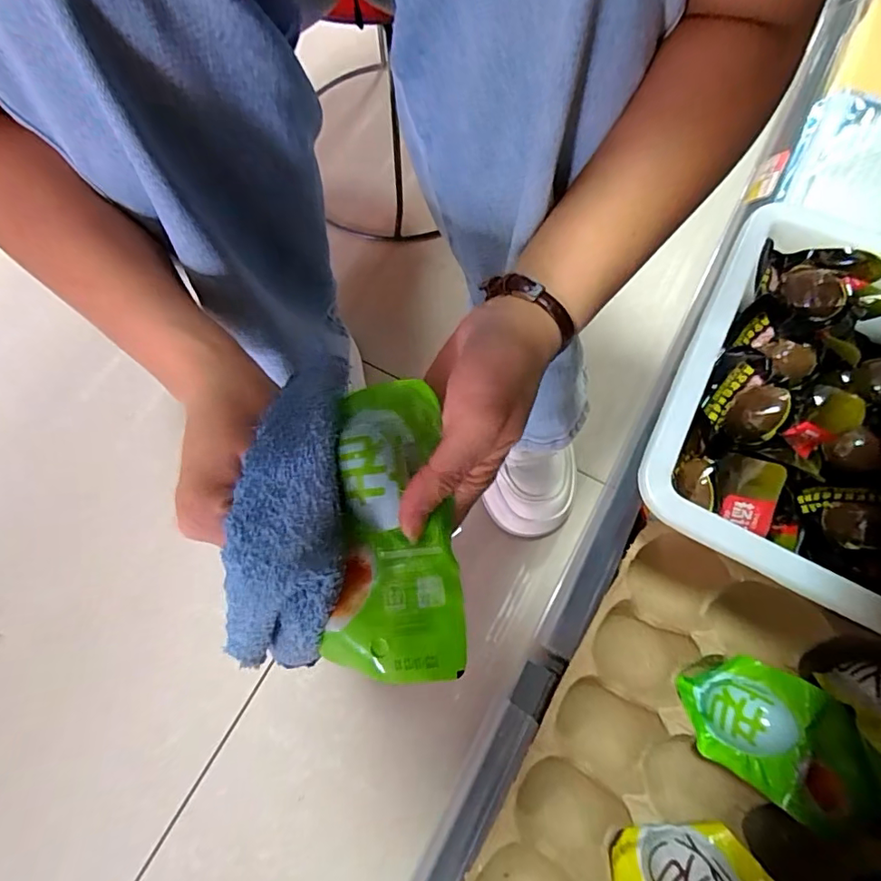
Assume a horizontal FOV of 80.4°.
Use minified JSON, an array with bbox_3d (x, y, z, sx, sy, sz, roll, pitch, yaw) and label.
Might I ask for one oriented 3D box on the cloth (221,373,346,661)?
[{"bbox_3d":[-0.067,0.029,0.242,0.050,0.038,0.141,2,73,3],"label":"cloth"}]

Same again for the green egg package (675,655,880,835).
[{"bbox_3d":[0.222,0.195,0.343,0.116,0.049,0.075,36,74,13],"label":"green egg package"}]

